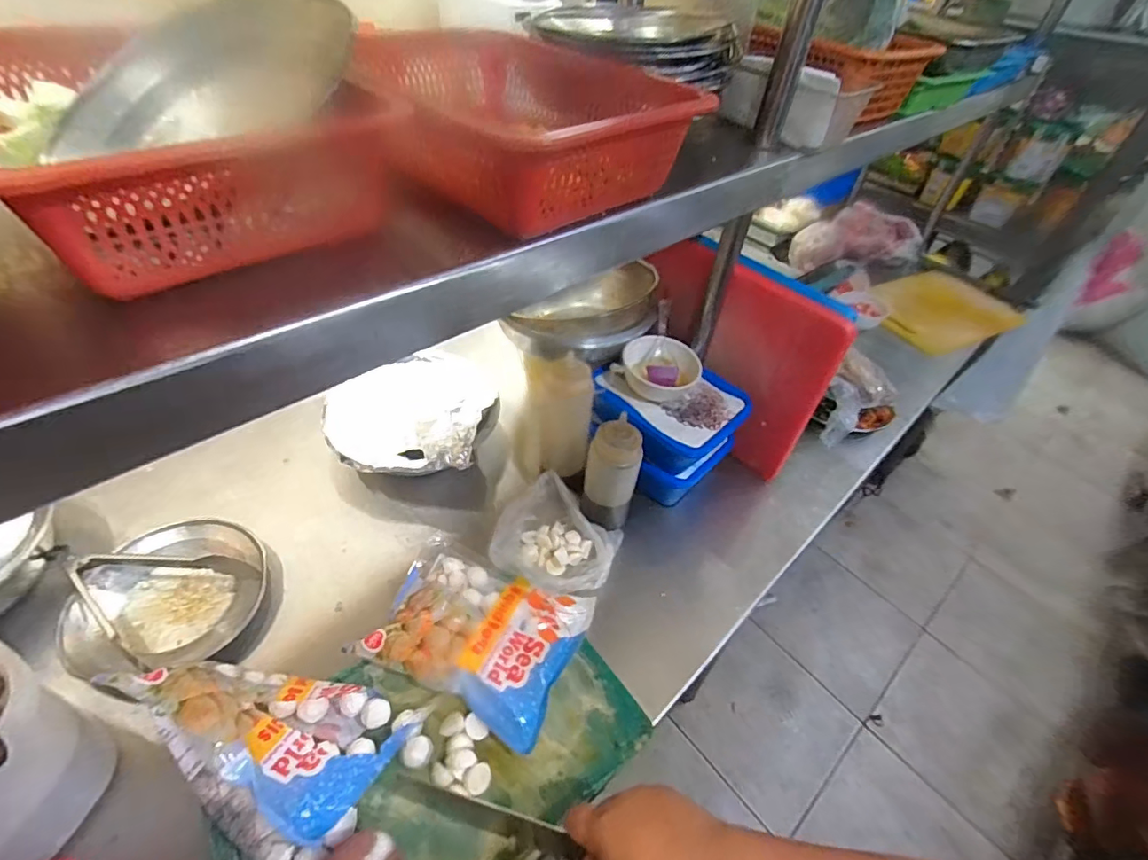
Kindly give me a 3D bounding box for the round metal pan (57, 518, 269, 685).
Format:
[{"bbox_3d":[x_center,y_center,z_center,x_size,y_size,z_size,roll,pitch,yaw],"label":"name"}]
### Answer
[{"bbox_3d":[-0.488,0.197,0.611,0.194,0.057,0.185,3,46,-3],"label":"round metal pan"}]

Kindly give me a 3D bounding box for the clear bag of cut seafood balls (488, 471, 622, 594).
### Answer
[{"bbox_3d":[-0.025,0.153,0.702,0.163,0.068,0.152,30,50,21],"label":"clear bag of cut seafood balls"}]

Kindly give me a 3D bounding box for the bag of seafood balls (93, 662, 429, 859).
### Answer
[{"bbox_3d":[-0.289,0.276,0.482,0.217,0.123,0.152,22,48,15],"label":"bag of seafood balls"}]

